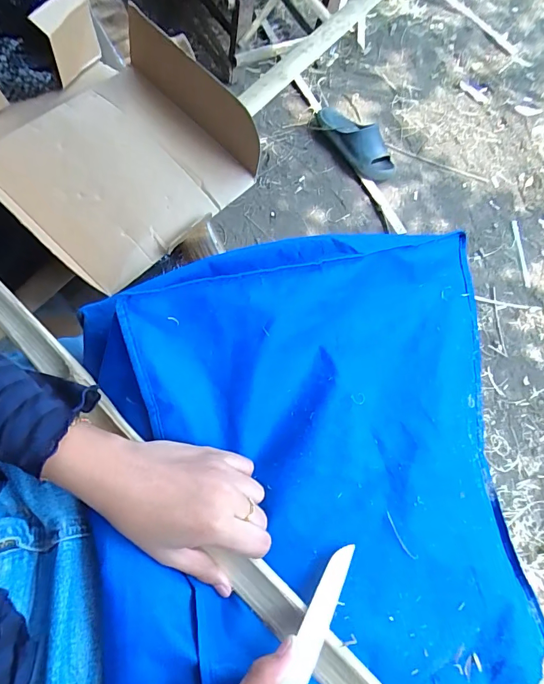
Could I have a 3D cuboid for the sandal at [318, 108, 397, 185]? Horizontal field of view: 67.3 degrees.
[{"bbox_3d":[0.243,-0.591,1.206,0.289,0.076,0.114,43,78,-1],"label":"sandal"}]

